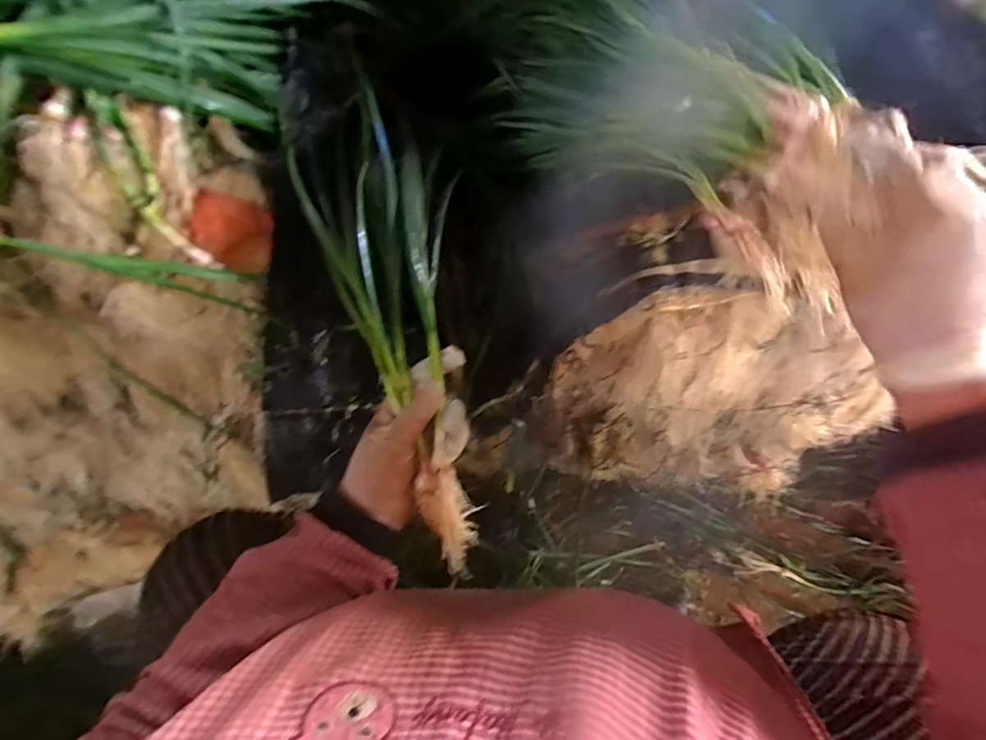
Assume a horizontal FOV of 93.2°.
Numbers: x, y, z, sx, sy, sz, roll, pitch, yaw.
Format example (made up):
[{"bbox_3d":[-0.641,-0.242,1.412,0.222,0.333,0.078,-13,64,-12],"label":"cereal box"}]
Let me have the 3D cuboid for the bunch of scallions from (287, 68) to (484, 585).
[{"bbox_3d":[-0.092,-0.053,0.439,0.130,0.090,0.455,-13,75,-7],"label":"bunch of scallions"}]

